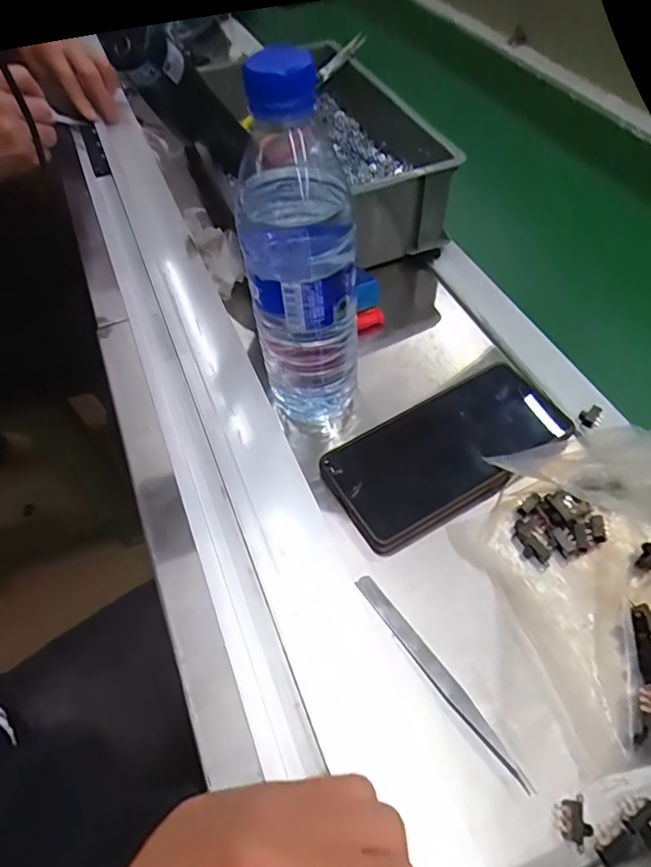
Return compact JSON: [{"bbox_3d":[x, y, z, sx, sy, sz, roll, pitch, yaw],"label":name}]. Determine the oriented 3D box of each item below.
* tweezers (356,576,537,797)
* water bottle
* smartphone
[{"bbox_3d":[0.060,0.128,0.290,0.011,0.009,0.130,-31,58,-18],"label":"tweezers"},{"bbox_3d":[-0.014,-0.096,0.321,0.064,0.210,0.059,-3,54,1],"label":"water bottle"},{"bbox_3d":[0.090,0.008,0.371,0.177,0.014,0.080,-25,56,-14],"label":"smartphone"}]

